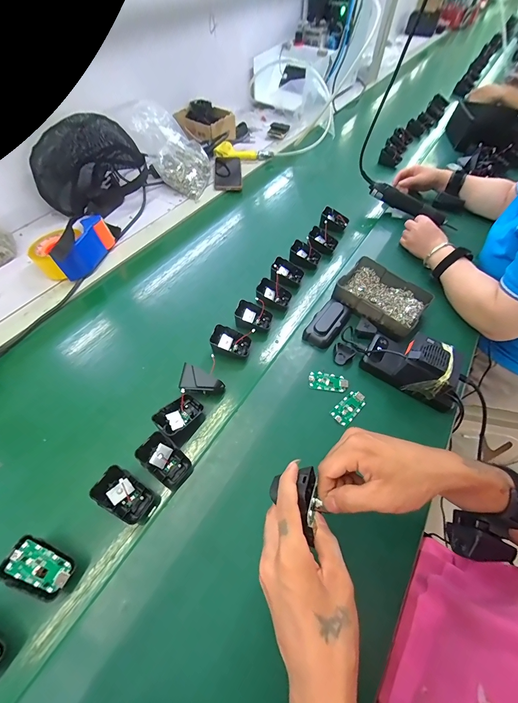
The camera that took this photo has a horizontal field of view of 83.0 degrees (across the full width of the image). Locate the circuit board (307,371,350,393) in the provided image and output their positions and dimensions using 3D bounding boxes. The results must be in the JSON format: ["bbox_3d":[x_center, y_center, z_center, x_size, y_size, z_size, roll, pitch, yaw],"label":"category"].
[{"bbox_3d":[0.115,0.050,0.486,0.064,0.004,0.033,6,54,1],"label":"circuit board"}]

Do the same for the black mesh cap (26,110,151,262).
[{"bbox_3d":[-0.403,-0.433,0.692,0.130,0.156,0.234,34,59,19],"label":"black mesh cap"}]

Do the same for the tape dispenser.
[{"bbox_3d":[-0.385,-0.219,0.603,0.102,0.075,0.153,17,55,8],"label":"tape dispenser"}]

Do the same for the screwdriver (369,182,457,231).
[{"bbox_3d":[0.390,-0.369,0.745,0.226,0.042,0.030,20,57,-6],"label":"screwdriver"}]

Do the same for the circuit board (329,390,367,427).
[{"bbox_3d":[0.144,0.089,0.466,0.062,0.004,0.031,-35,64,-25],"label":"circuit board"}]

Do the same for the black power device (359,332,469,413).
[{"bbox_3d":[0.256,0.015,0.469,0.152,0.069,0.081,31,58,17],"label":"black power device"}]

